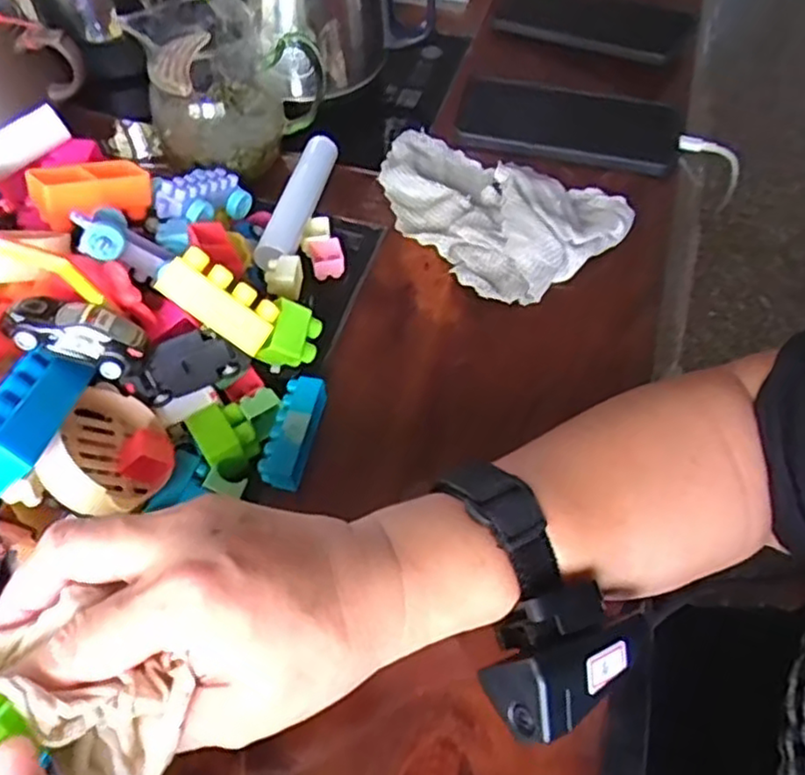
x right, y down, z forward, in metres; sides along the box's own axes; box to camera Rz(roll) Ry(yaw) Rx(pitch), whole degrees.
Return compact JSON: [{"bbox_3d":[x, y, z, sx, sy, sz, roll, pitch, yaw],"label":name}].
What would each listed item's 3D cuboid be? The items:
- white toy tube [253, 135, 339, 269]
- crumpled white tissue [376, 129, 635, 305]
[{"bbox_3d":[-0.073,-0.128,0.470,0.026,0.026,0.105,15,57,8],"label":"white toy tube"},{"bbox_3d":[0.054,-0.133,0.474,0.119,0.029,0.174,-35,64,-22],"label":"crumpled white tissue"}]

